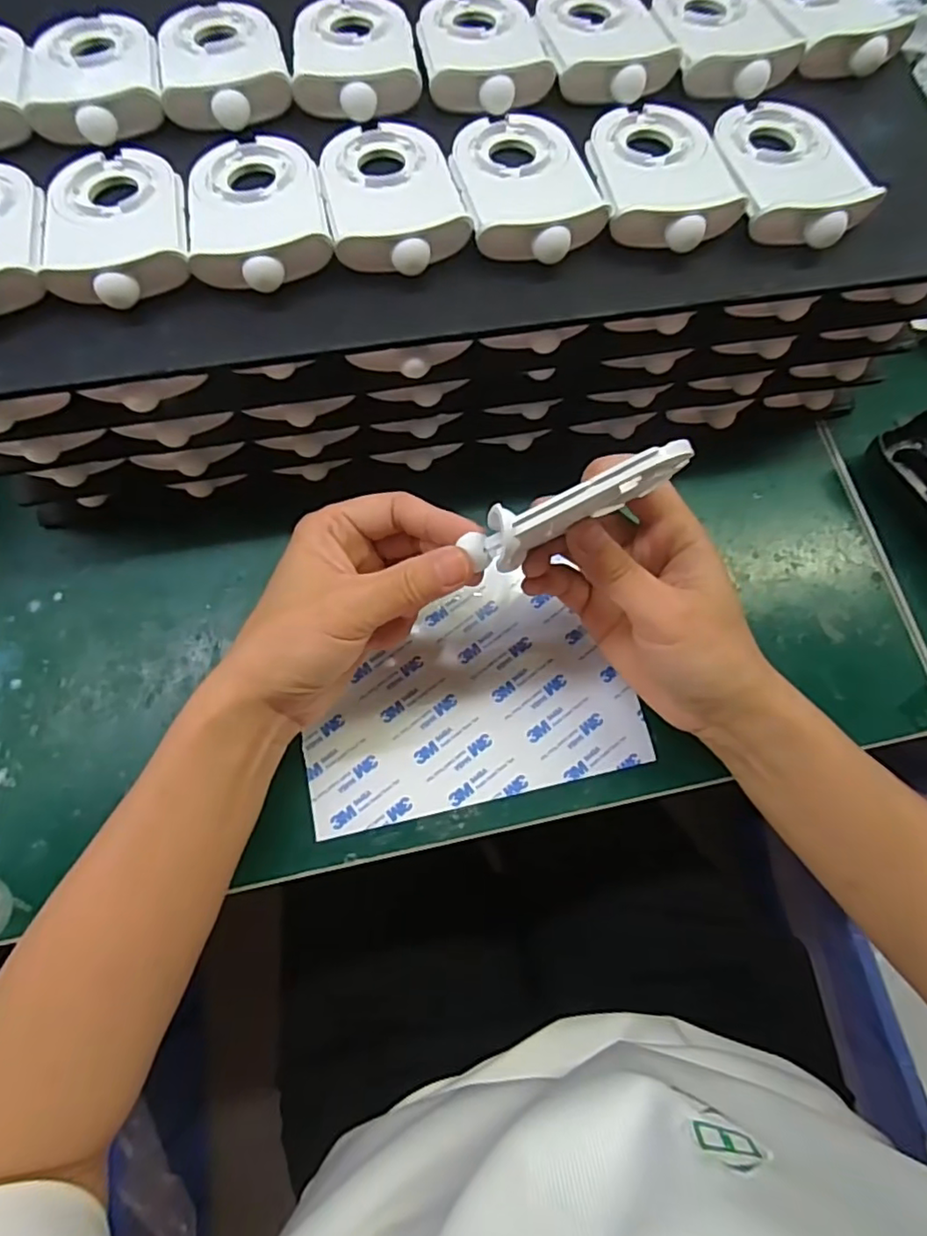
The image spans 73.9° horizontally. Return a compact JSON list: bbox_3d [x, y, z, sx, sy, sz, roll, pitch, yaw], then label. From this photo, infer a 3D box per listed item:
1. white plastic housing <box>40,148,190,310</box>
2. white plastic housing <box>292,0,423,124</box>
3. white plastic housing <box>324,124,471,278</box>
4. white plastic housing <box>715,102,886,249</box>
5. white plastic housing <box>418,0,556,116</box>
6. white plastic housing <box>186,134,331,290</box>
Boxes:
[{"bbox_3d":[-0.150,-0.173,0.263,0.058,0.017,0.090,-13,73,-5],"label":"white plastic housing"},{"bbox_3d":[-0.053,-0.272,0.292,0.057,0.013,0.082,-8,73,-4],"label":"white plastic housing"},{"bbox_3d":[-0.031,-0.189,0.269,0.058,0.016,0.090,-11,73,-5],"label":"white plastic housing"},{"bbox_3d":[0.148,-0.206,0.279,0.057,0.014,0.087,-7,73,-3],"label":"white plastic housing"},{"bbox_3d":[0.010,-0.276,0.294,0.058,0.013,0.082,-7,73,-4],"label":"white plastic housing"},{"bbox_3d":[-0.091,-0.181,0.266,0.058,0.018,0.092,-13,73,-5],"label":"white plastic housing"}]

